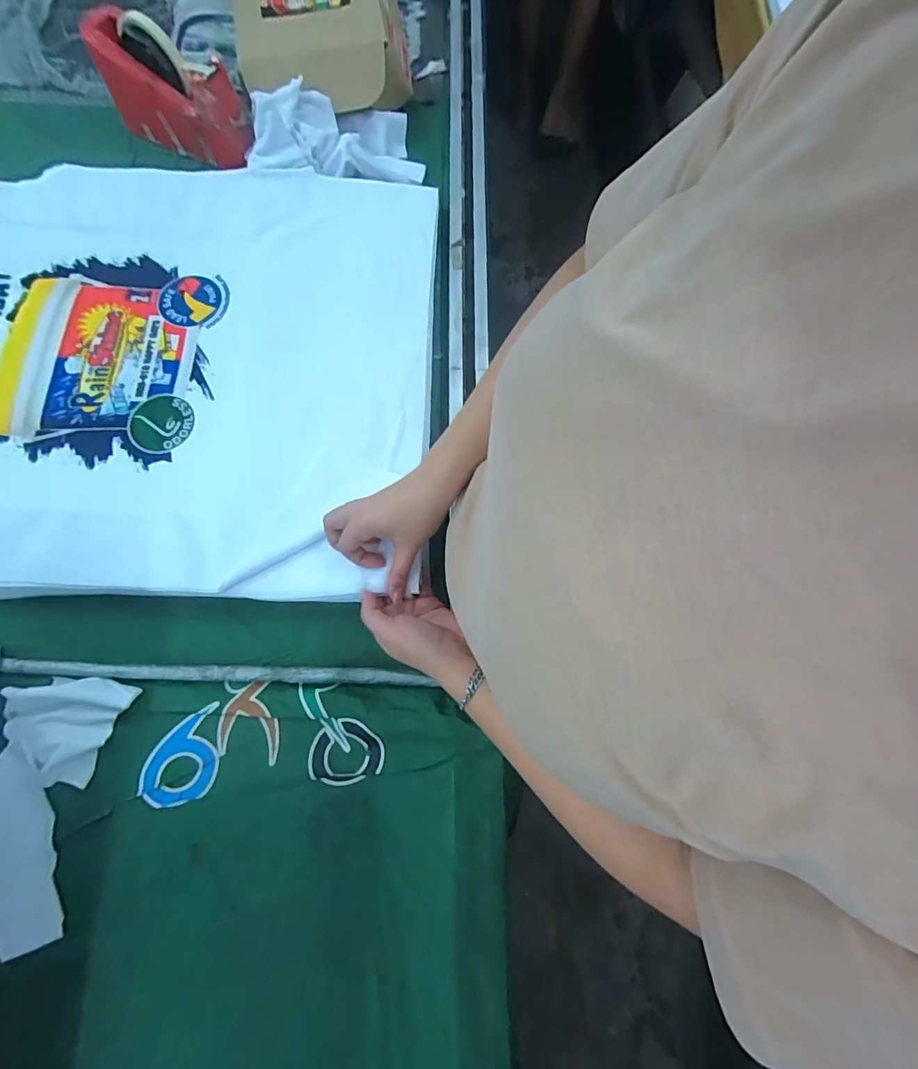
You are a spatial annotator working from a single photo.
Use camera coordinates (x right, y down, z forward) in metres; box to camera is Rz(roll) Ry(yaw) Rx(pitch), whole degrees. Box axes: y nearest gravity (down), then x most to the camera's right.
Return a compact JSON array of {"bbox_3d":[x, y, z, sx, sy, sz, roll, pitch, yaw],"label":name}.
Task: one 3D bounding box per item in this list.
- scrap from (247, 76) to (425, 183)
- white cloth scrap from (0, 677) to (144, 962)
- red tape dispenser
[{"bbox_3d":[-0.170,-0.541,0.622,0.234,0.055,0.115,-13,76,-23],"label":"scrap"},{"bbox_3d":[-0.394,0.248,0.420,0.103,0.033,0.224,11,75,1],"label":"white cloth scrap"},{"bbox_3d":[-0.383,-0.585,0.605,0.202,0.117,0.070,30,76,3],"label":"red tape dispenser"}]

